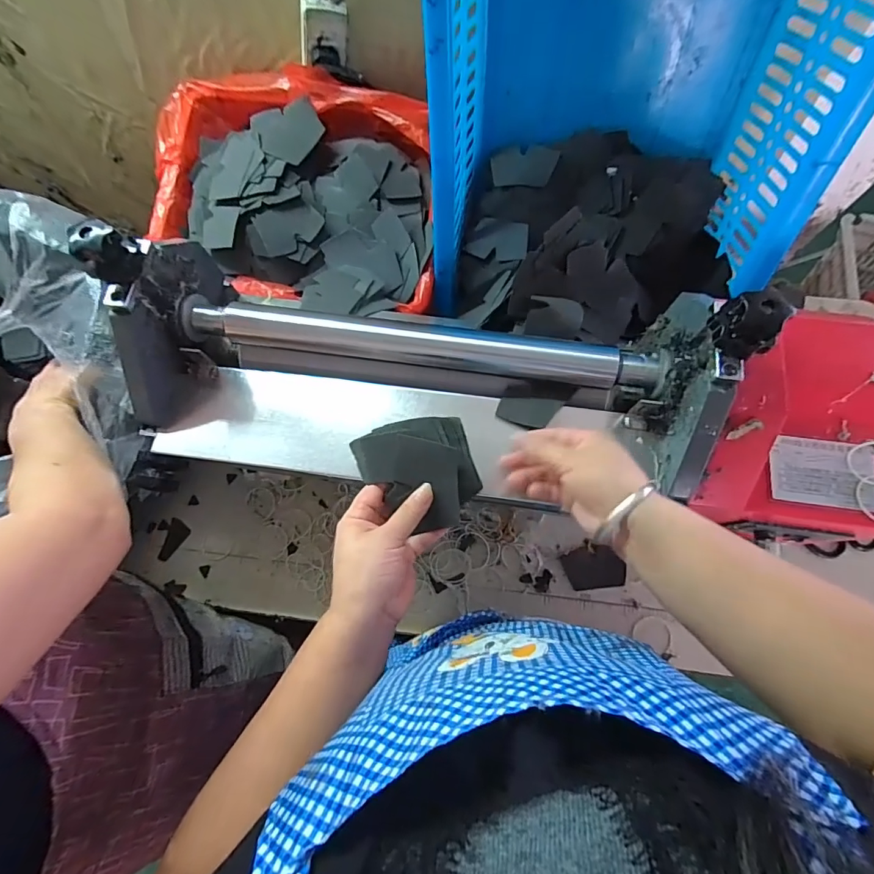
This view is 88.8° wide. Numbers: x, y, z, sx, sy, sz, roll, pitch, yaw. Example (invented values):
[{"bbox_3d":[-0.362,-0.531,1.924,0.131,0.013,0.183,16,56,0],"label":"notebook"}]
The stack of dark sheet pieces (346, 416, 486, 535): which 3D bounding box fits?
[{"bbox_3d":[-0.015,0.031,0.372,0.093,0.029,0.089,-17,74,-3],"label":"stack of dark sheet pieces"}]

